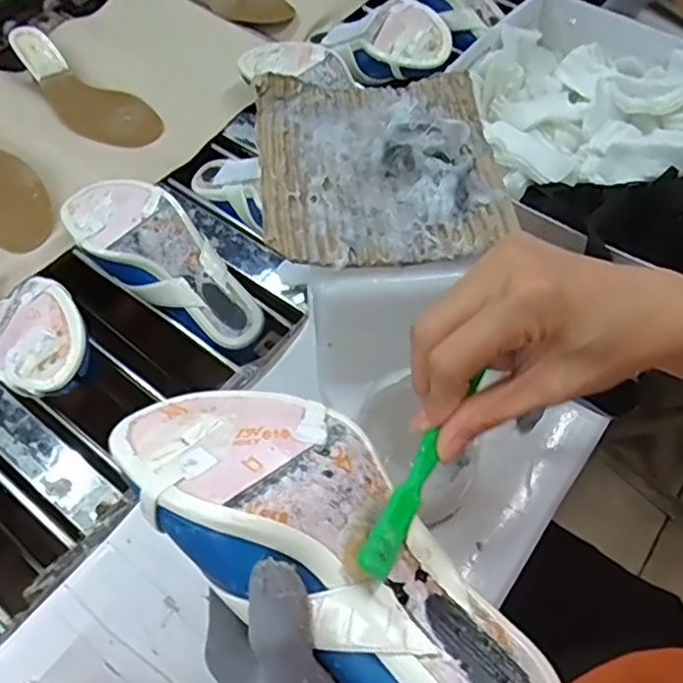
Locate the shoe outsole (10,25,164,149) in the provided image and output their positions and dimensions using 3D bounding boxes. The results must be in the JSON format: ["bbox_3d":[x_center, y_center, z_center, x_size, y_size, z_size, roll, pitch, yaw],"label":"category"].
[{"bbox_3d":[-0.316,-0.304,0.753,0.234,0.038,0.084,34,63,18],"label":"shoe outsole"}]

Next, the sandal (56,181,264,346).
[{"bbox_3d":[-0.164,-0.078,0.595,0.222,0.055,0.084,40,65,1],"label":"sandal"}]

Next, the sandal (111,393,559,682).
[{"bbox_3d":[-0.003,0.087,0.269,0.214,0.039,0.086,39,66,16],"label":"sandal"}]

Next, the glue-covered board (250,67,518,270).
[{"bbox_3d":[0.024,-0.126,0.412,0.155,0.029,0.165,-6,59,-4],"label":"glue-covered board"}]

